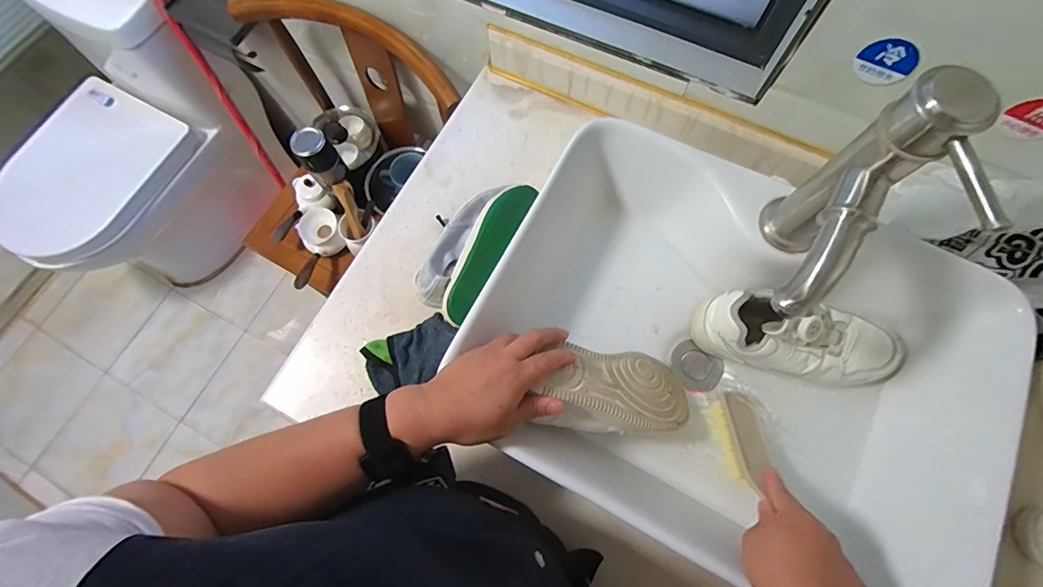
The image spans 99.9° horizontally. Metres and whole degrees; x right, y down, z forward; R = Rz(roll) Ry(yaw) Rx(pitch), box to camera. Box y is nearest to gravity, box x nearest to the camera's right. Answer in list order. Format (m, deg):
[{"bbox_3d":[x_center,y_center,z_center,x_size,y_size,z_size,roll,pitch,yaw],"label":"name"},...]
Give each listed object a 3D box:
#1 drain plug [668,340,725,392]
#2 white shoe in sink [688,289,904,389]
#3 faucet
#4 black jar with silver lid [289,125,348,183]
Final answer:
[{"bbox_3d":[0.200,0.085,0.506,0.057,0.007,0.049,34,76,12],"label":"drain plug"},{"bbox_3d":[0.302,0.051,0.478,0.215,0.083,0.081,8,72,4],"label":"white shoe in sink"},{"bbox_3d":[0.248,-0.043,0.336,0.067,0.192,0.143,23,74,8],"label":"faucet"},{"bbox_3d":[-0.369,-0.250,0.803,0.062,0.099,0.050,-38,75,-10],"label":"black jar with silver lid"}]

